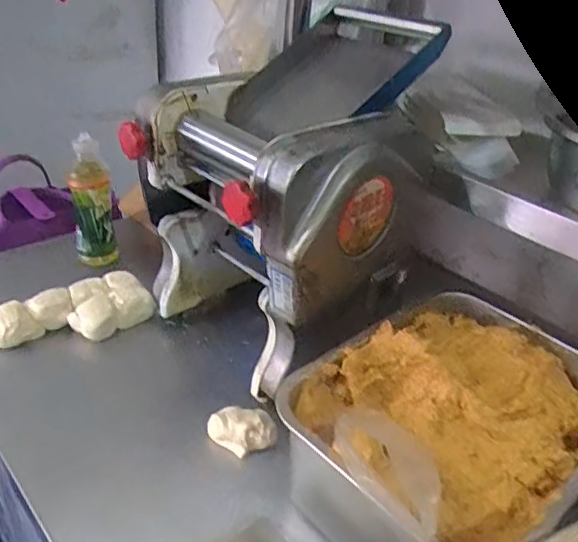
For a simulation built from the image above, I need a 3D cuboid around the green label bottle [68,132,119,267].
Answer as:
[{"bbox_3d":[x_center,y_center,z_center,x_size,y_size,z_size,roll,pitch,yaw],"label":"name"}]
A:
[{"bbox_3d":[-0.344,-0.123,0.977,0.069,0.220,0.066,-9,35,-22],"label":"green label bottle"}]

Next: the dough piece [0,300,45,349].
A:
[{"bbox_3d":[-0.400,0.079,0.805,0.067,0.041,0.053,-17,39,-32],"label":"dough piece"}]

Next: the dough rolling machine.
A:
[{"bbox_3d":[0.025,-0.098,0.772,0.392,0.378,0.296,-22,41,-37],"label":"dough rolling machine"}]

